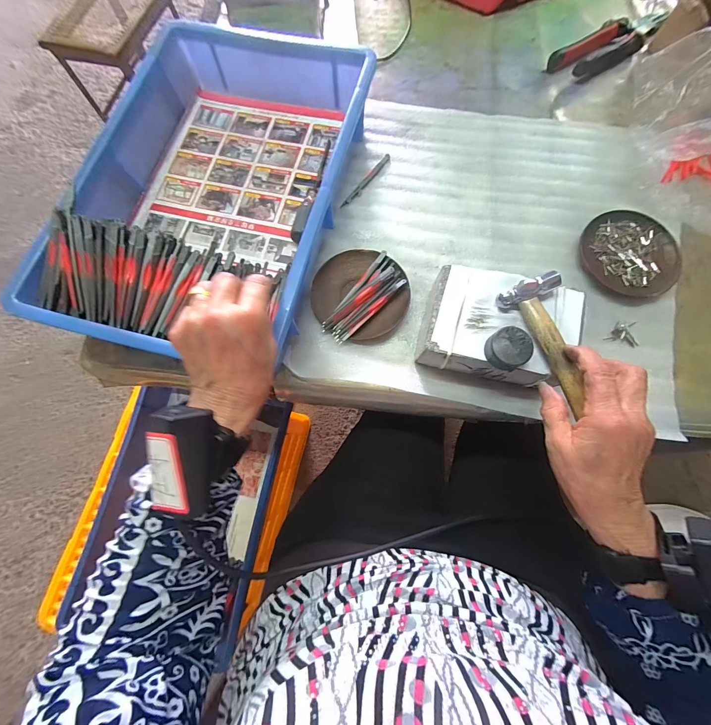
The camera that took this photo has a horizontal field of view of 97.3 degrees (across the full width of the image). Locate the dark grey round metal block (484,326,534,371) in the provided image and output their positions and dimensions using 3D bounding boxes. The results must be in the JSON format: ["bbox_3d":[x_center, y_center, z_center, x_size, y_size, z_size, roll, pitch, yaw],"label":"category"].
[{"bbox_3d":[0.144,-0.013,0.294,0.036,0.020,0.037,0,75,1],"label":"dark grey round metal block"}]

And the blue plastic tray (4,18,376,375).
[{"bbox_3d":[-0.161,-0.209,0.378,0.275,0.087,0.424,14,76,5],"label":"blue plastic tray"}]

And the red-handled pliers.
[{"bbox_3d":[0.388,-0.487,0.478,0.193,0.026,0.065,-35,77,-7],"label":"red-handled pliers"}]

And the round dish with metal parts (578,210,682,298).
[{"bbox_3d":[0.335,-0.134,0.384,0.116,0.011,0.106,0,75,1],"label":"round dish with metal parts"}]

